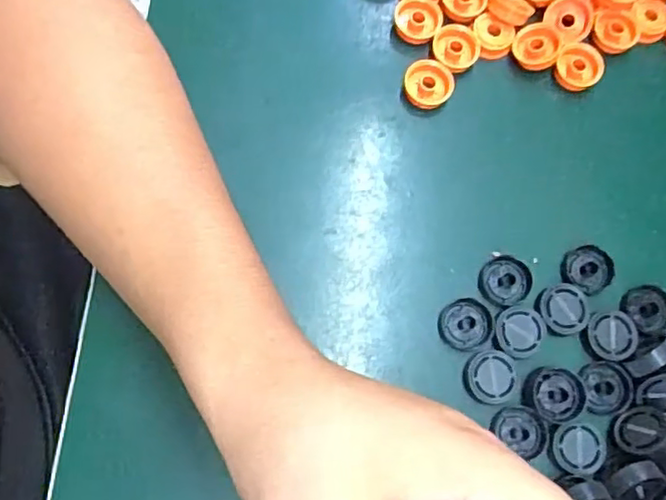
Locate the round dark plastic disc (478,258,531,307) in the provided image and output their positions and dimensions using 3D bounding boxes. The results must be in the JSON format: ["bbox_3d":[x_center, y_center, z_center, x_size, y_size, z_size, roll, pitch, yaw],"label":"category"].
[{"bbox_3d":[0.086,0.016,0.325,0.024,0.005,0.024,0,77,0],"label":"round dark plastic disc"}]

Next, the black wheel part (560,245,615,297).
[{"bbox_3d":[0.130,0.010,0.329,0.025,0.005,0.024,2,75,-6],"label":"black wheel part"}]

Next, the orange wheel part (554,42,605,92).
[{"bbox_3d":[0.135,-0.100,0.355,0.023,0.011,0.028,43,75,6],"label":"orange wheel part"}]

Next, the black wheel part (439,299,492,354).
[{"bbox_3d":[0.065,0.037,0.319,0.025,0.005,0.025,2,75,-6],"label":"black wheel part"}]

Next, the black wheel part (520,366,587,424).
[{"bbox_3d":[0.104,0.068,0.306,0.028,0.006,0.024,12,74,-3],"label":"black wheel part"}]

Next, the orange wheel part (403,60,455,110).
[{"bbox_3d":[0.051,-0.088,0.346,0.025,0.009,0.024,8,75,-4],"label":"orange wheel part"}]

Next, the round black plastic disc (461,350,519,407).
[{"bbox_3d":[0.075,0.061,0.309,0.025,0.004,0.024,2,75,-6],"label":"round black plastic disc"}]

